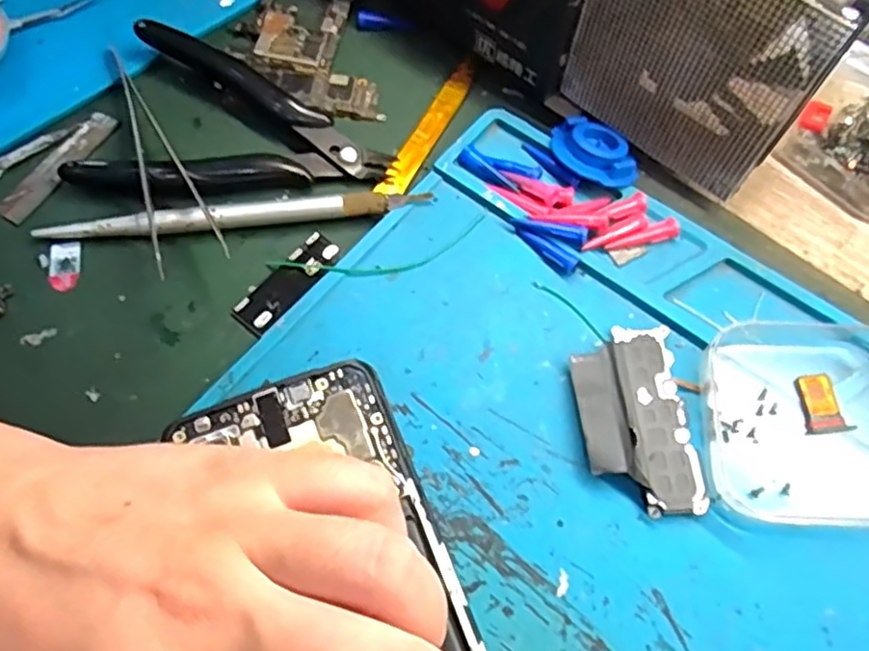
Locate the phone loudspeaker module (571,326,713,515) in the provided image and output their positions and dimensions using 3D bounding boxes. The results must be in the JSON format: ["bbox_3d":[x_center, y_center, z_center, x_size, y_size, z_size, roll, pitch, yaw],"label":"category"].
[{"bbox_3d":[0.064,0.030,0.215,0.035,0.008,0.061,-4,65,-2],"label":"phone loudspeaker module"}]

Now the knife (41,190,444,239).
[{"bbox_3d":[-0.073,-0.042,0.246,0.139,0.010,0.013,-7,65,-4],"label":"knife"}]

